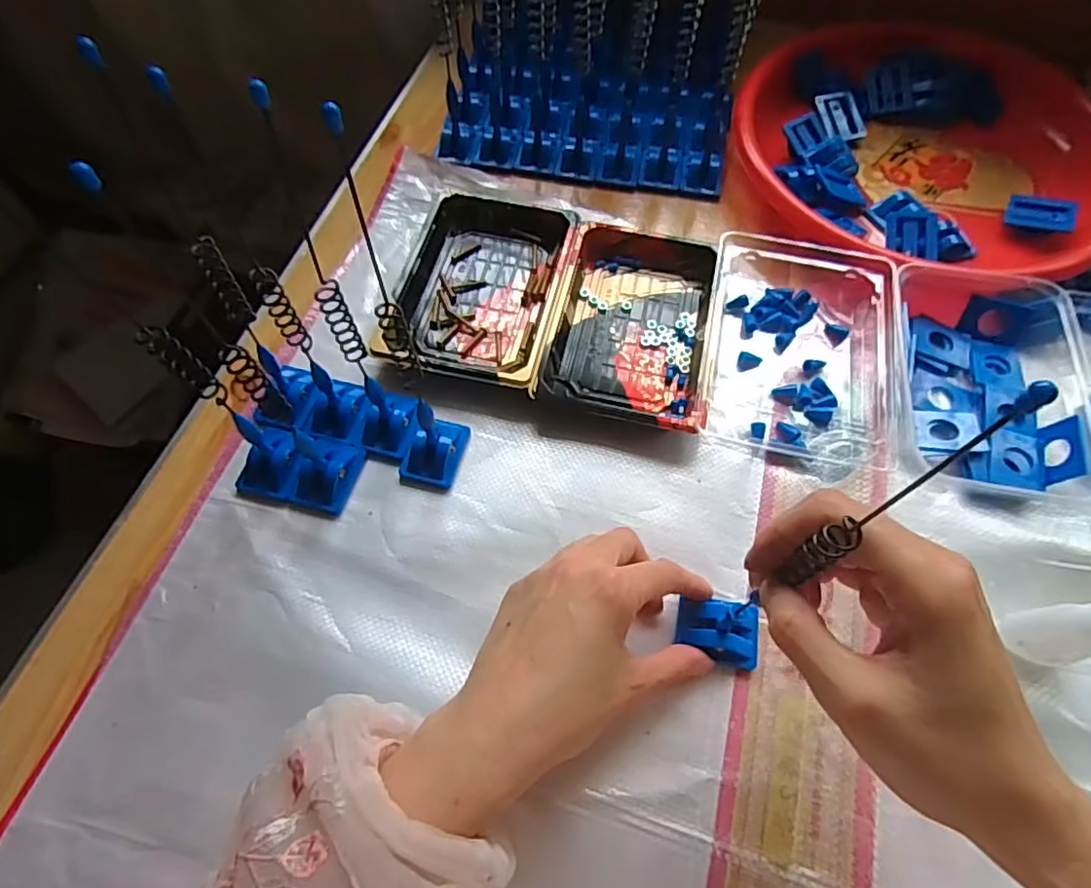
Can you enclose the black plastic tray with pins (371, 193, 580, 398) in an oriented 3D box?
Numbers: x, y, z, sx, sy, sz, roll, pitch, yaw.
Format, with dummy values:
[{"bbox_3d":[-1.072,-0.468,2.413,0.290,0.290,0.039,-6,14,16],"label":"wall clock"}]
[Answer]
[{"bbox_3d":[-0.043,-0.113,0.441,0.116,0.023,0.157,14,63,6],"label":"black plastic tray with pins"}]

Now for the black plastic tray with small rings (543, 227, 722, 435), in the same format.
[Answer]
[{"bbox_3d":[0.061,-0.086,0.427,0.105,0.022,0.163,10,63,5],"label":"black plastic tray with small rings"}]

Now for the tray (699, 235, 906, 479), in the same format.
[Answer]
[{"bbox_3d":[0.170,-0.069,0.414,0.121,0.030,0.170,11,63,5],"label":"tray"}]

